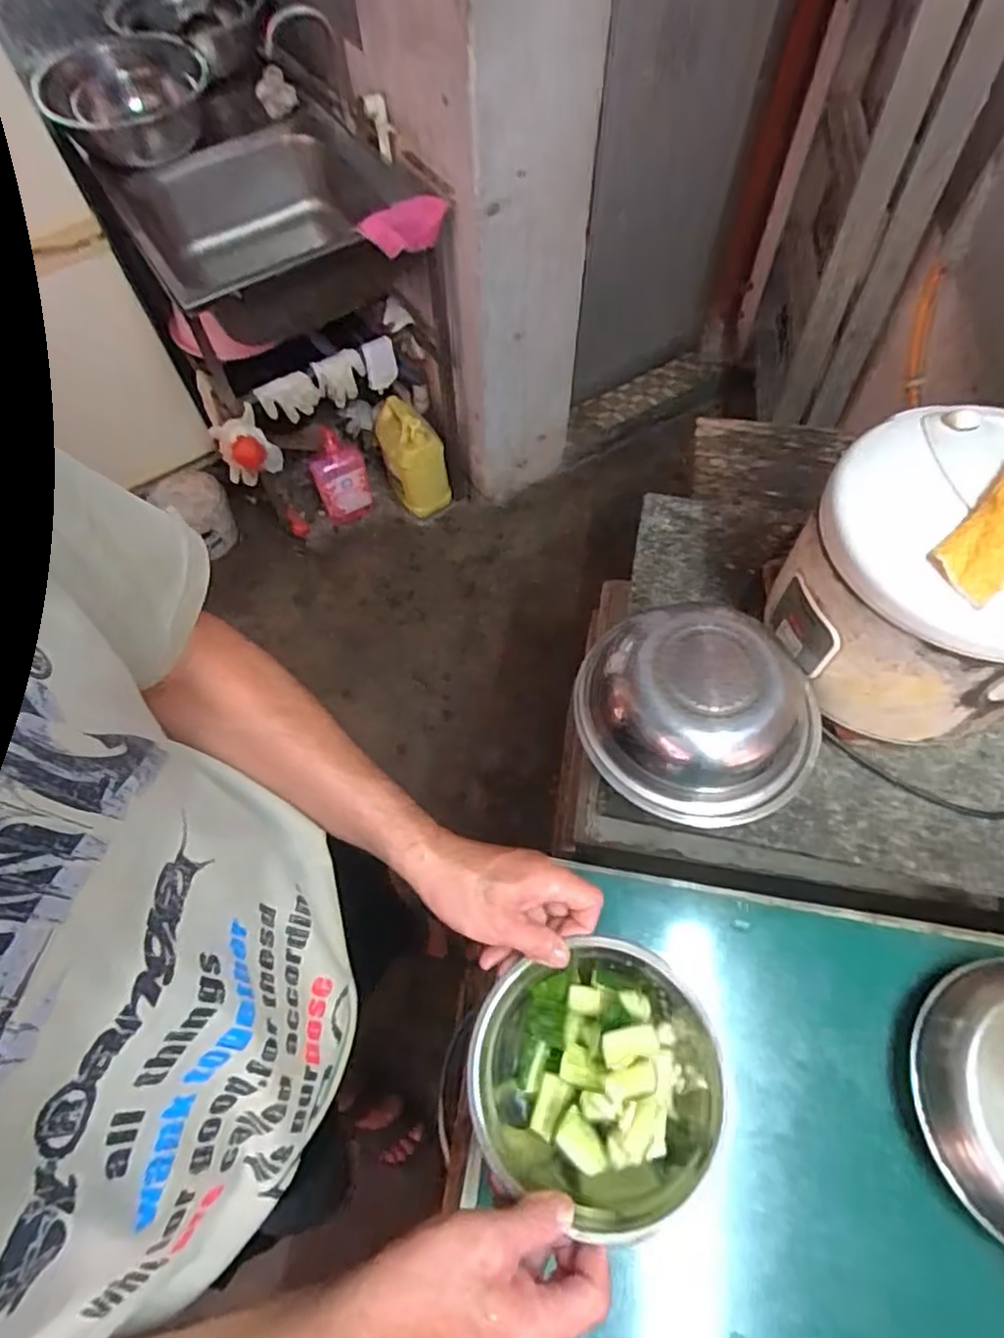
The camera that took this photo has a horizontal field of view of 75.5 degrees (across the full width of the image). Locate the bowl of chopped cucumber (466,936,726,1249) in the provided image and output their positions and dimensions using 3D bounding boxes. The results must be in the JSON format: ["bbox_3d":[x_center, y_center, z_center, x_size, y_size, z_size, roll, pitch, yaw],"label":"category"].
[{"bbox_3d":[0.063,0.276,0.438,0.163,0.067,0.153,-1,63,1],"label":"bowl of chopped cucumber"}]

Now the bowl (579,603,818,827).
[{"bbox_3d":[0.184,0.035,0.597,0.207,0.081,0.195,-1,63,1],"label":"bowl"}]

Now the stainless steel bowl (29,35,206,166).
[{"bbox_3d":[-0.738,-1.135,1.281,0.302,0.101,0.297,-24,65,-11],"label":"stainless steel bowl"}]

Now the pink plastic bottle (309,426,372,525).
[{"bbox_3d":[-0.429,-0.511,1.724,0.137,0.254,0.083,-19,64,-8],"label":"pink plastic bottle"}]

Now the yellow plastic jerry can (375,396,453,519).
[{"bbox_3d":[-0.230,-0.537,1.718,0.162,0.309,0.129,-10,63,-4],"label":"yellow plastic jerry can"}]

